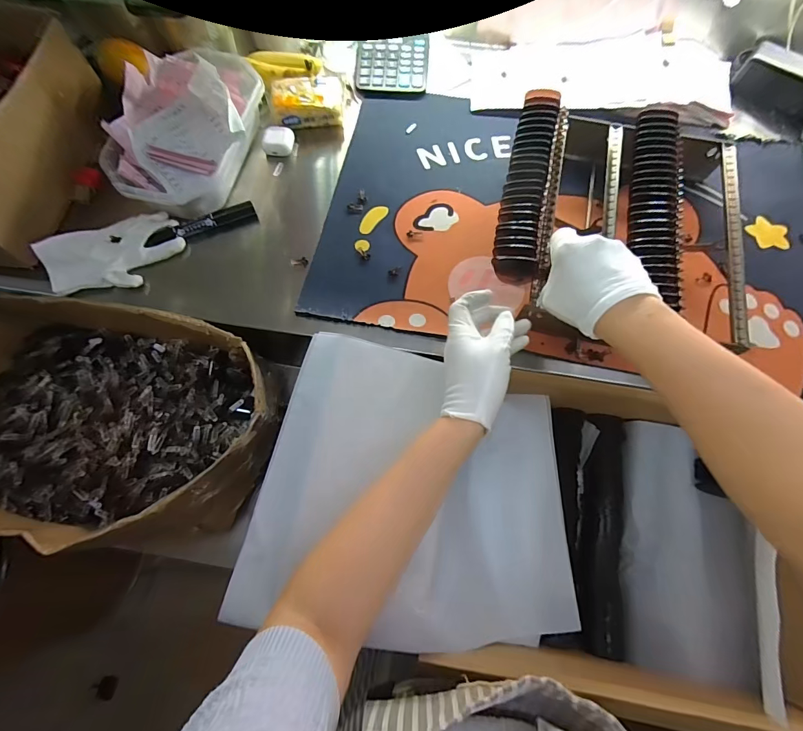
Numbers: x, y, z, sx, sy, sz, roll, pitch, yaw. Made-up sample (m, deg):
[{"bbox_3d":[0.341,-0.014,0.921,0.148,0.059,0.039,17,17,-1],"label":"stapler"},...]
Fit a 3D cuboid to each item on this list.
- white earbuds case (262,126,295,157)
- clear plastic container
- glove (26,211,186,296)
[{"bbox_3d":[-0.186,-0.345,0.594,0.044,0.026,0.047,9,70,2],"label":"white earbuds case"},{"bbox_3d":[-0.298,-0.336,0.543,0.180,0.086,0.268,2,70,0],"label":"clear plastic container"},{"bbox_3d":[-0.386,-0.150,0.519,0.171,0.021,0.111,-27,73,-10],"label":"glove"}]

